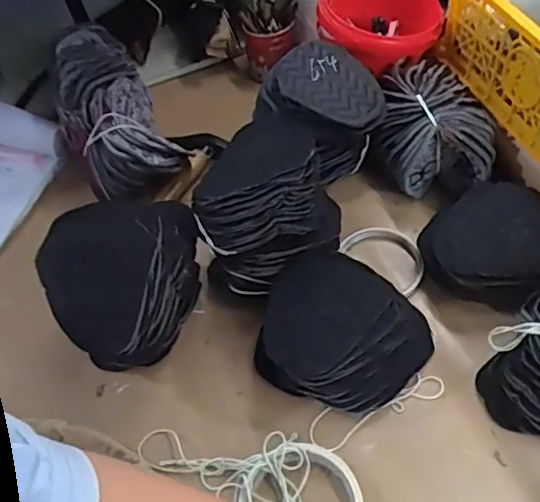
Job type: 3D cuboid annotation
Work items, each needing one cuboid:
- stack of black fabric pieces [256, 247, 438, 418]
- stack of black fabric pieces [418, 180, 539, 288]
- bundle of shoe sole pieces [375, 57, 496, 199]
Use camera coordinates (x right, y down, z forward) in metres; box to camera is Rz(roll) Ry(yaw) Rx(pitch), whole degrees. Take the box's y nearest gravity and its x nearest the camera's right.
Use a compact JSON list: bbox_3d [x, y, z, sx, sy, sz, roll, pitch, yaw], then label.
[{"bbox_3d":[0.055,0.073,0.481,0.137,0.082,0.114,24,58,22],"label":"stack of black fabric pieces"},{"bbox_3d":[0.200,-0.009,0.514,0.117,0.054,0.112,-27,55,-15],"label":"stack of black fabric pieces"},{"bbox_3d":[0.159,-0.121,0.578,0.101,0.090,0.116,-4,52,3],"label":"bundle of shoe sole pieces"}]

